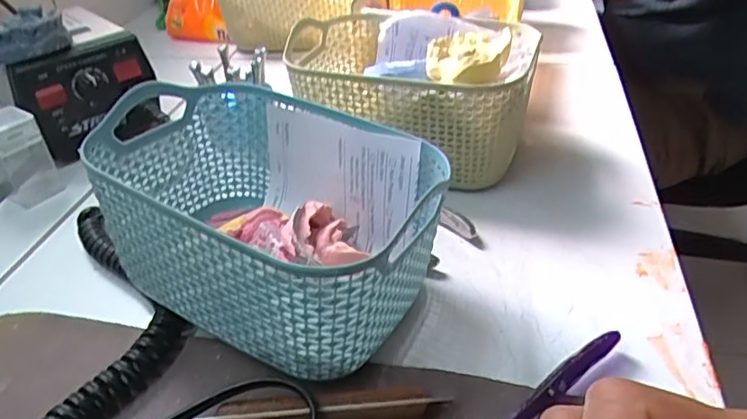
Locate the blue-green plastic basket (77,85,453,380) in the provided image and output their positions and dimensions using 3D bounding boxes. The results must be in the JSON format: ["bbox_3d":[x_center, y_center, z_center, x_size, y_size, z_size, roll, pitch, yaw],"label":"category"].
[{"bbox_3d":[-0.049,0.009,0.302,0.165,0.091,0.114,18,41,27],"label":"blue-green plastic basket"}]

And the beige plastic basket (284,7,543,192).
[{"bbox_3d":[0.028,-0.082,0.425,0.162,0.095,0.117,9,38,16],"label":"beige plastic basket"}]

